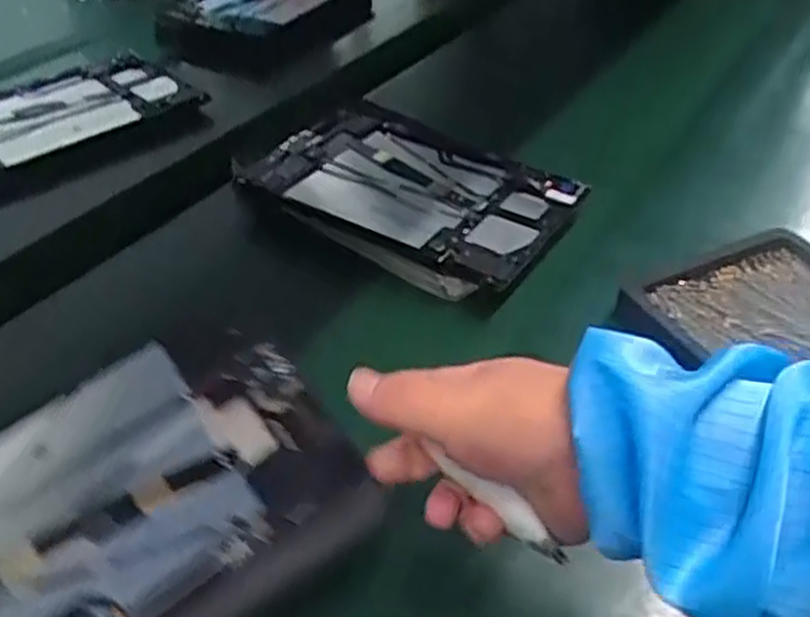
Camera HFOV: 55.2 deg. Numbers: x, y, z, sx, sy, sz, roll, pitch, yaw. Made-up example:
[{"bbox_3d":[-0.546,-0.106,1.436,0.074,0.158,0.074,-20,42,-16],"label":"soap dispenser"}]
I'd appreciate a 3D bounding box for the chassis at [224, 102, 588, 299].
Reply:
[{"bbox_3d":[0.006,-0.096,0.611,0.245,0.026,0.159,26,46,25],"label":"chassis"}]

